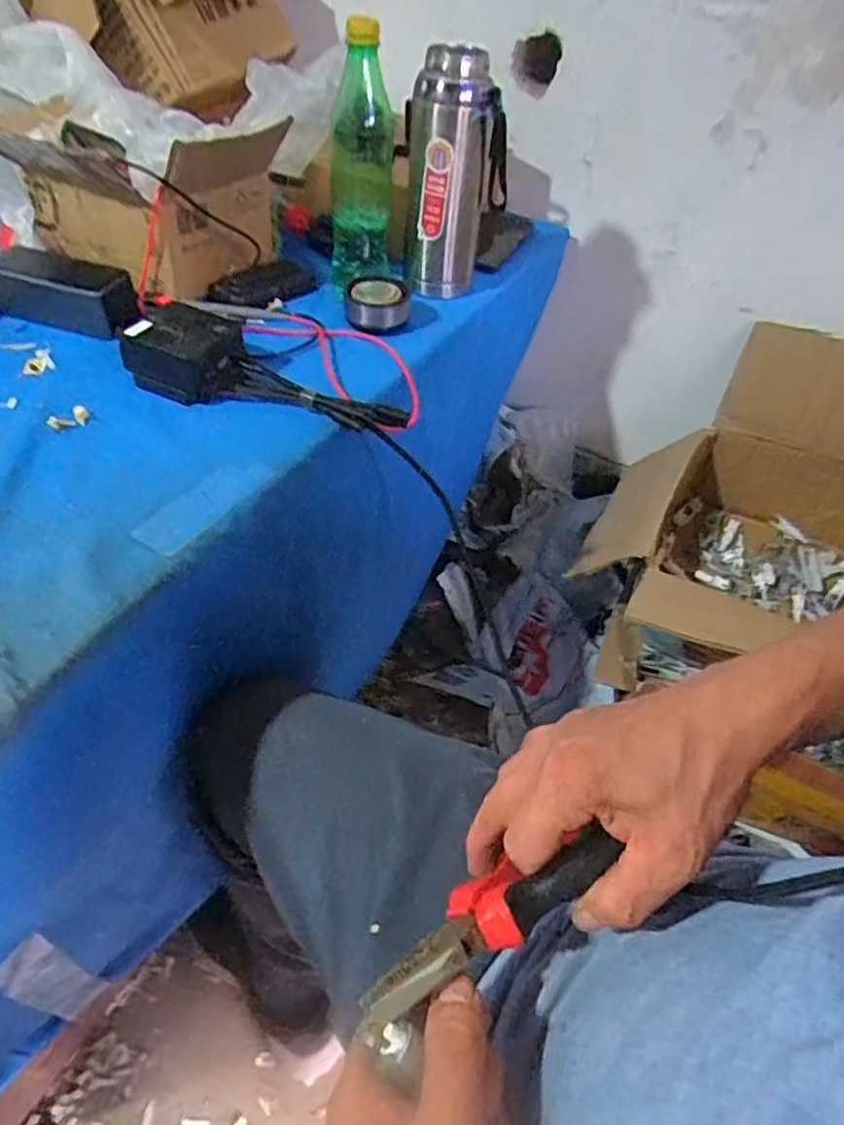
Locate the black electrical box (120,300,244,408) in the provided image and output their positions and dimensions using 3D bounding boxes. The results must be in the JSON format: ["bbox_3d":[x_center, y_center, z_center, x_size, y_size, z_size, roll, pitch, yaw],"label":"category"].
[{"bbox_3d":[-0.204,-0.185,0.595,0.090,0.052,0.073,15,46,9],"label":"black electrical box"}]

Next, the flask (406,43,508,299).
[{"bbox_3d":[0.033,-0.394,0.701,0.100,0.213,0.074,6,45,0],"label":"flask"}]

